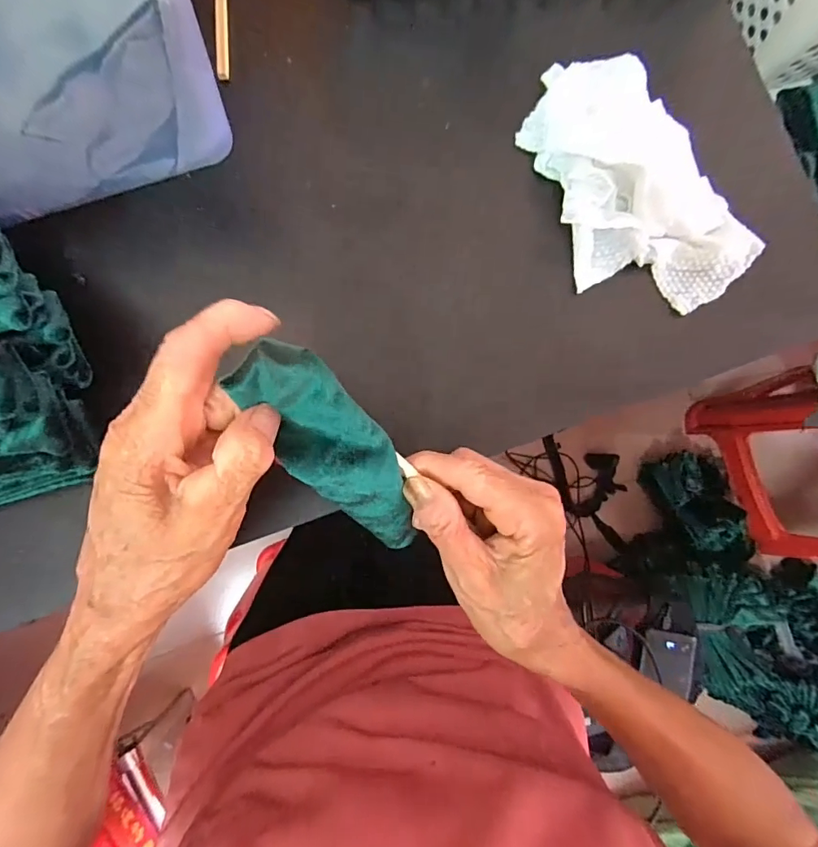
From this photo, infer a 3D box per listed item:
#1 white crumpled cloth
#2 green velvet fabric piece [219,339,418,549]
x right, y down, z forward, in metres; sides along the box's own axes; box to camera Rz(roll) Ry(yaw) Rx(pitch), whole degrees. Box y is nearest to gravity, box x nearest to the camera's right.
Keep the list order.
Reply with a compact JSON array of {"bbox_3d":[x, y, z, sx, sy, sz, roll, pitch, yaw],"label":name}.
[{"bbox_3d":[0.131,-0.140,0.277,0.099,0.030,0.159,-32,87,-4],"label":"white crumpled cloth"},{"bbox_3d":[-0.028,0.023,0.229,0.043,0.019,0.149,-33,130,-4],"label":"green velvet fabric piece"}]

